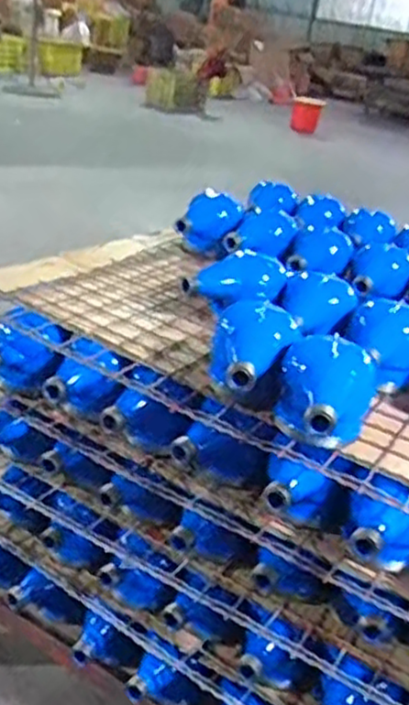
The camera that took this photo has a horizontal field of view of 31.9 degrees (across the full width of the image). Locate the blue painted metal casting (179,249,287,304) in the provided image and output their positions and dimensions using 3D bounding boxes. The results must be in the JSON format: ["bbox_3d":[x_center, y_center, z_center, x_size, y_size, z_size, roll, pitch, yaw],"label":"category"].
[{"bbox_3d":[0.035,-0.082,0.832,0.119,0.058,0.064,8,26,-4],"label":"blue painted metal casting"}]

